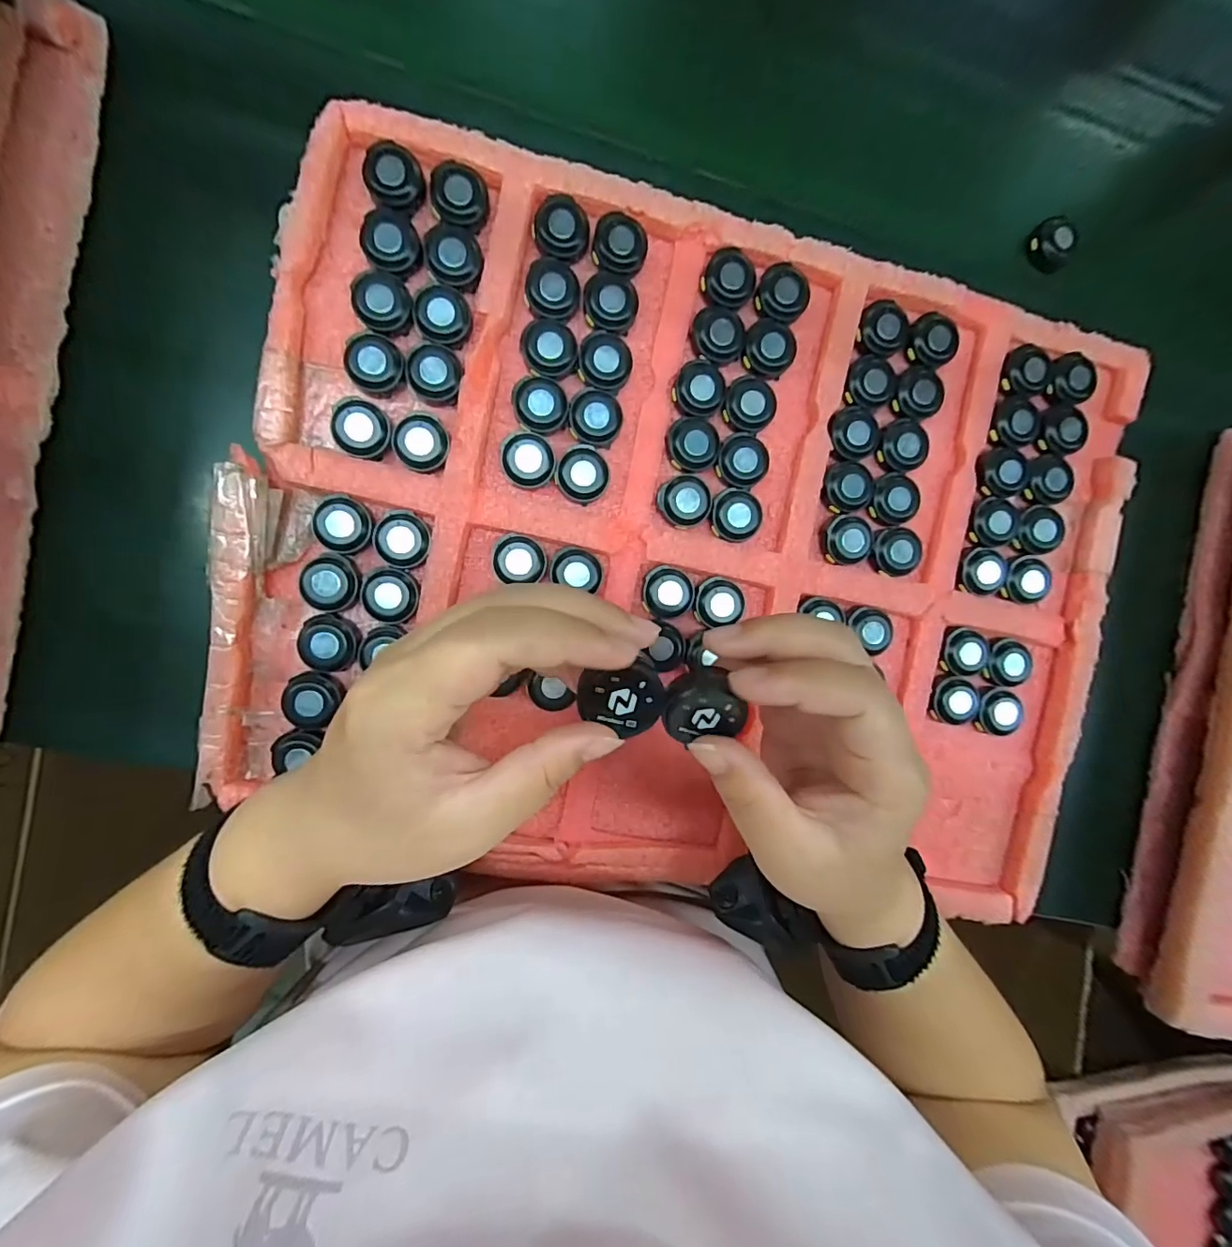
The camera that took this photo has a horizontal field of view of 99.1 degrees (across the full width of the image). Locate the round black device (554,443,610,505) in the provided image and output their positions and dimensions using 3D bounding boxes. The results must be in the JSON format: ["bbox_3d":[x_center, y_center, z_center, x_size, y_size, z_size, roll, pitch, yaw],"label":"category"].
[{"bbox_3d":[-0.018,-0.083,0.293,0.028,0.010,0.029,0,94,-6],"label":"round black device"}]

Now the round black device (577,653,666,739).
[{"bbox_3d":[0.002,0.027,0.179,0.029,0.005,0.026,-14,95,-5],"label":"round black device"}]

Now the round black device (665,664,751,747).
[{"bbox_3d":[0.031,0.029,0.184,0.028,0.008,0.025,-15,95,-5],"label":"round black device"}]

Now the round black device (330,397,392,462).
[{"bbox_3d":[-0.135,-0.104,0.278,0.026,0.011,0.032,-33,97,-3],"label":"round black device"}]

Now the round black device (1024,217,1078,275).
[{"bbox_3d":[0.287,-0.249,0.345,0.030,0.011,0.029,0,90,-8],"label":"round black device"}]

